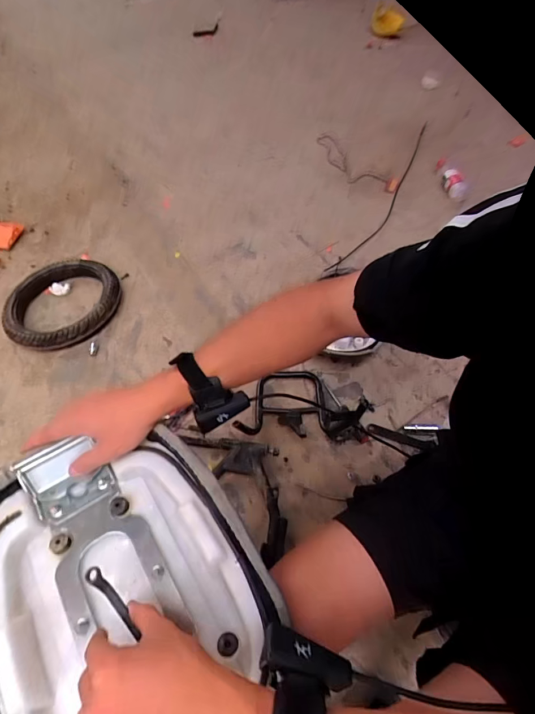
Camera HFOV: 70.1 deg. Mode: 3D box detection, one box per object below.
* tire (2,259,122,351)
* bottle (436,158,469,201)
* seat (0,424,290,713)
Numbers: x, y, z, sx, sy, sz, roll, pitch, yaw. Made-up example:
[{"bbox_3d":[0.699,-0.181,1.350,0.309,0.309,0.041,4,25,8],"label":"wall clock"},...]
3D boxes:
[{"bbox_3d":[-0.649,-0.177,1.232,0.323,0.077,0.354,-2,54,3],"label":"tire"},{"bbox_3d":[0.700,-0.682,1.443,0.071,0.064,0.202,-1,54,4],"label":"bottle"},{"bbox_3d":[-0.147,0.236,0.373,0.264,0.067,0.340,-29,57,-15],"label":"seat"}]

